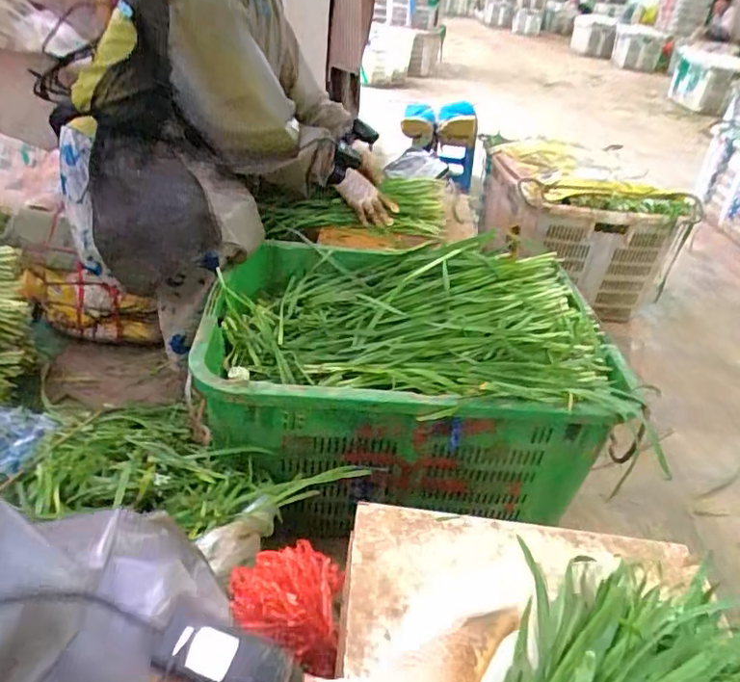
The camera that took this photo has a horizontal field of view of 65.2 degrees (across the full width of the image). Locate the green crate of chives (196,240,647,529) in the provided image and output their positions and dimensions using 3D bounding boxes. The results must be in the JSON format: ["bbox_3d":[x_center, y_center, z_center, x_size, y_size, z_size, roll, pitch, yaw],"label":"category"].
[{"bbox_3d":[0.054,0.033,1.042,0.640,0.333,0.469,4,35,-5],"label":"green crate of chives"}]

